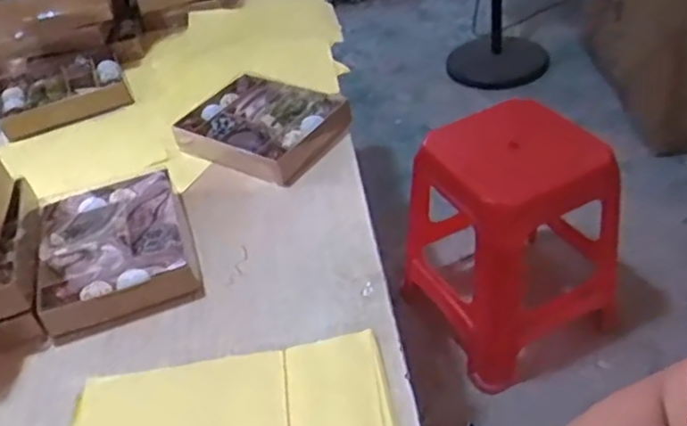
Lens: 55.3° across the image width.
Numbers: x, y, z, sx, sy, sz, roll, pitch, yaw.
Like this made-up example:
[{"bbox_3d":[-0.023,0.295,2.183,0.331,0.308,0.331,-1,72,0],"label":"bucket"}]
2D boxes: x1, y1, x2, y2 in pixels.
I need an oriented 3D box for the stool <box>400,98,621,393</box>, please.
[{"bbox_3d":[0.361,0.047,1.433,0.369,0.511,0.365,-25,43,-17],"label":"stool"}]

